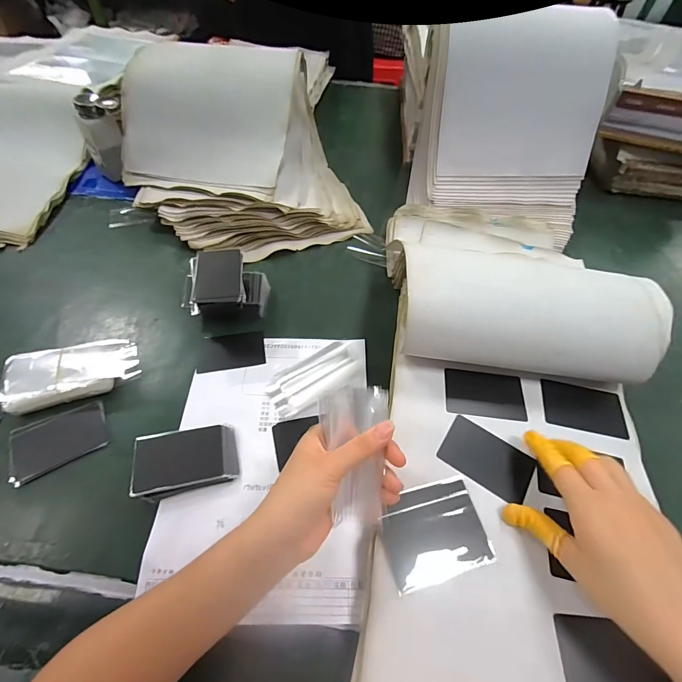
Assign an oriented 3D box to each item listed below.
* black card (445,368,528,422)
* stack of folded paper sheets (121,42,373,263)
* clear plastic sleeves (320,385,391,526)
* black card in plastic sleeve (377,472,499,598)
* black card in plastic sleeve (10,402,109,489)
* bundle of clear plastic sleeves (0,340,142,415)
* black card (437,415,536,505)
[{"bbox_3d":[0.157,0.058,0.393,0.084,0.004,0.051,7,61,1],"label":"black card"},{"bbox_3d":[-0.163,-0.300,0.571,0.349,0.172,0.310,-18,58,-16],"label":"stack of folded paper sheets"},{"bbox_3d":[0.013,0.093,0.296,0.055,0.012,0.108,-3,90,-5],"label":"clear plastic sleeves"},{"bbox_3d":[0.080,0.164,0.311,0.087,0.005,0.071,-13,58,-11],"label":"black card in plastic sleeve"},{"bbox_3d":[-0.299,0.104,0.382,0.091,0.008,0.062,-22,60,-19],"label":"black card in plastic sleeve"},{"bbox_3d":[-0.308,0.035,0.410,0.127,0.030,0.065,-15,57,-13],"label":"bundle of clear plastic sleeves"},{"bbox_3d":[0.143,0.115,0.353,0.084,0.004,0.053,31,63,16],"label":"black card"}]

